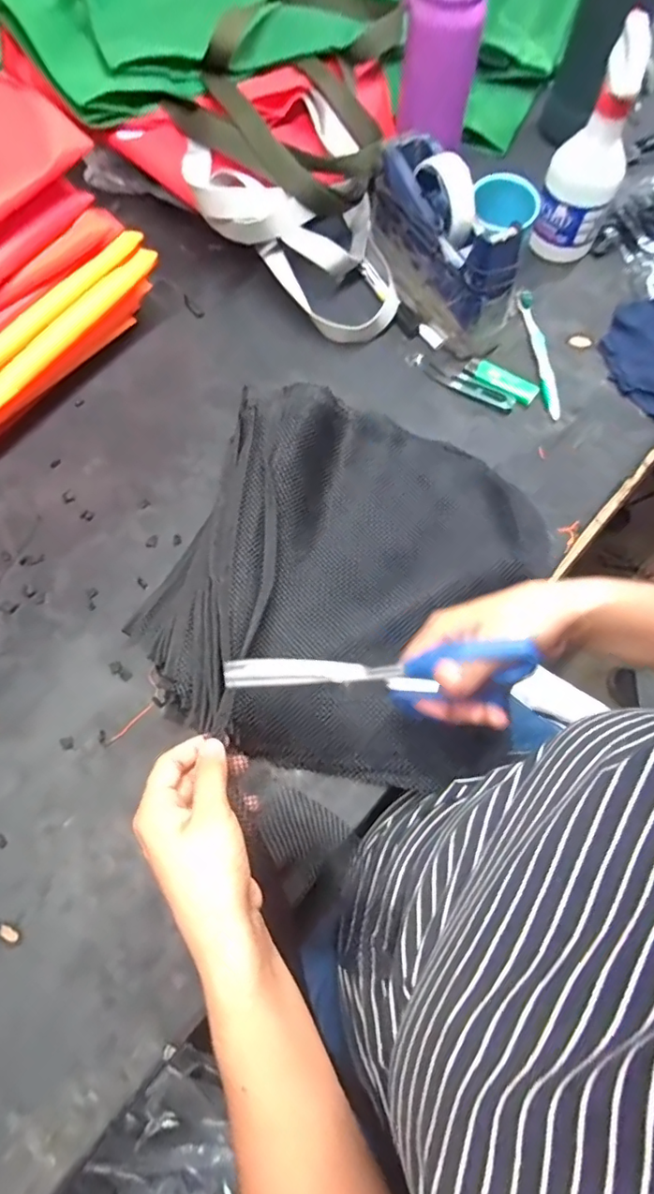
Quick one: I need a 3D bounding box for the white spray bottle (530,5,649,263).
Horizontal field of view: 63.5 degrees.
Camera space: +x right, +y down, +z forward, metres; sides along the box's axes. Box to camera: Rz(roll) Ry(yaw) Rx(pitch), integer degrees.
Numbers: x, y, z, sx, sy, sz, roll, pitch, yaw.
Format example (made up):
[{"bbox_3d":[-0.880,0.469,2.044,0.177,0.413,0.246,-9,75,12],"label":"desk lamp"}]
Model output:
[{"bbox_3d":[0.282,-0.465,0.558,0.074,0.187,0.076,29,71,9],"label":"white spray bottle"}]

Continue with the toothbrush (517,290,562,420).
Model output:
[{"bbox_3d":[0.231,-0.270,0.572,0.017,0.016,0.170,-1,69,-2],"label":"toothbrush"}]

